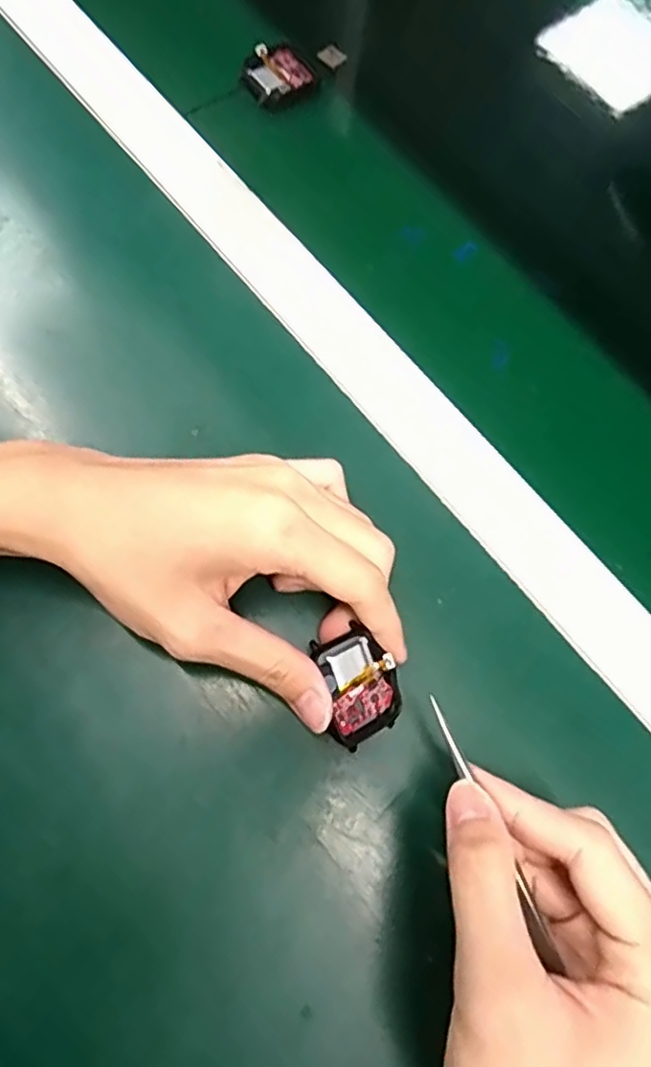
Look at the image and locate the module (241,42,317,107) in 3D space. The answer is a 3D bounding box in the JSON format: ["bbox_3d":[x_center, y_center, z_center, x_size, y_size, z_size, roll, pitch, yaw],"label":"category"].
[{"bbox_3d":[-0.030,-0.286,0.386,0.045,0.010,0.039,-29,77,-14],"label":"module"}]

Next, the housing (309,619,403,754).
[{"bbox_3d":[0.014,0.065,0.267,0.036,0.006,0.047,-25,91,-30],"label":"housing"}]

